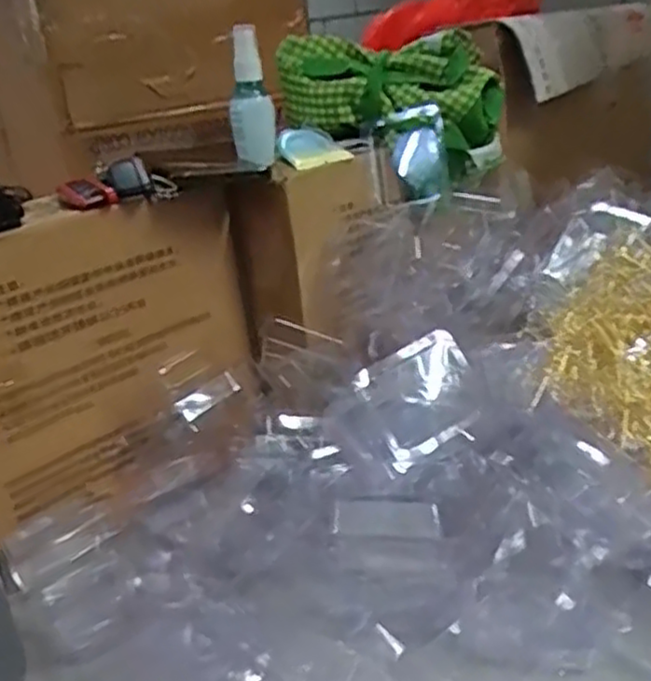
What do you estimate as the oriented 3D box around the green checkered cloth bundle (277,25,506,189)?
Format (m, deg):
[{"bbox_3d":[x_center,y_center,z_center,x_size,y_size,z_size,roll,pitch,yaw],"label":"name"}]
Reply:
[{"bbox_3d":[0.063,-0.243,0.712,0.231,0.121,0.104,17,27,11],"label":"green checkered cloth bundle"}]

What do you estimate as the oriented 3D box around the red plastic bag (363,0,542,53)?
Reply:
[{"bbox_3d":[0.140,-0.369,0.805,0.189,0.070,0.038,-2,23,10],"label":"red plastic bag"}]

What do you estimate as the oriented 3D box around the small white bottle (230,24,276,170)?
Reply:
[{"bbox_3d":[-0.068,-0.220,0.665,0.037,0.120,0.032,-6,22,1],"label":"small white bottle"}]

